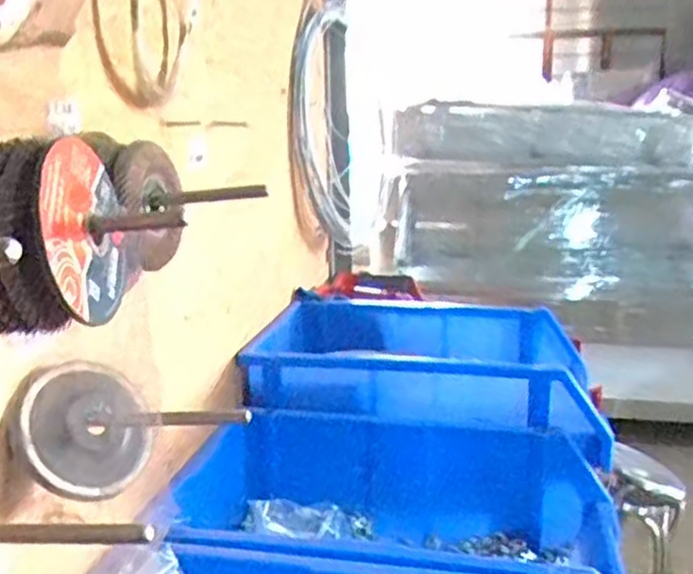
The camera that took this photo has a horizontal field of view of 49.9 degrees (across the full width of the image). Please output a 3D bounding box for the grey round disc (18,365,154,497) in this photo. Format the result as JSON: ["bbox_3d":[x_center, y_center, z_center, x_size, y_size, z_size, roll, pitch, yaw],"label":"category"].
[{"bbox_3d":[-0.177,0.093,0.518,0.024,0.090,0.094,-37,21,37],"label":"grey round disc"}]

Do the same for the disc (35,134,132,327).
[{"bbox_3d":[-0.139,-0.028,0.402,0.008,0.096,0.092,-6,40,7],"label":"disc"}]

